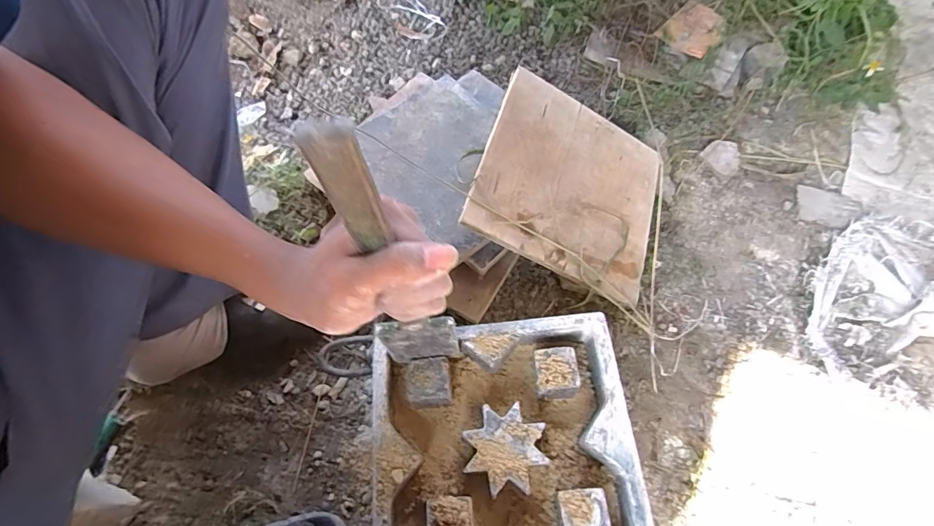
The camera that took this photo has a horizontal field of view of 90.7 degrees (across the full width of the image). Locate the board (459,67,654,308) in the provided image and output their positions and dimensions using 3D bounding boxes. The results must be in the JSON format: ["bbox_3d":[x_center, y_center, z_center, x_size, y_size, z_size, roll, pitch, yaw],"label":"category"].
[{"bbox_3d":[0.134,-0.101,0.593,0.245,0.012,0.241,24,68,-17],"label":"board"}]

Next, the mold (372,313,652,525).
[{"bbox_3d":[0.031,0.169,0.418,0.222,0.056,0.224,-5,68,-1],"label":"mold"}]

